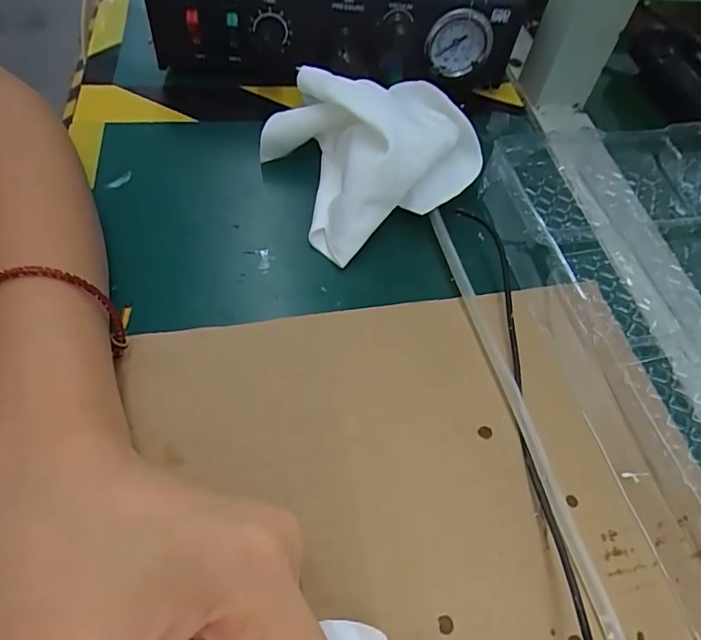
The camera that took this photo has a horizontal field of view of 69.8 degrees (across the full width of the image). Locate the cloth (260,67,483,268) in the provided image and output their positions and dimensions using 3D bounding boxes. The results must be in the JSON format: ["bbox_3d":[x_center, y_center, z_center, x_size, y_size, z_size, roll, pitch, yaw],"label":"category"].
[{"bbox_3d":[0.013,-0.102,0.286,0.117,0.048,0.103,-28,63,-20],"label":"cloth"}]

